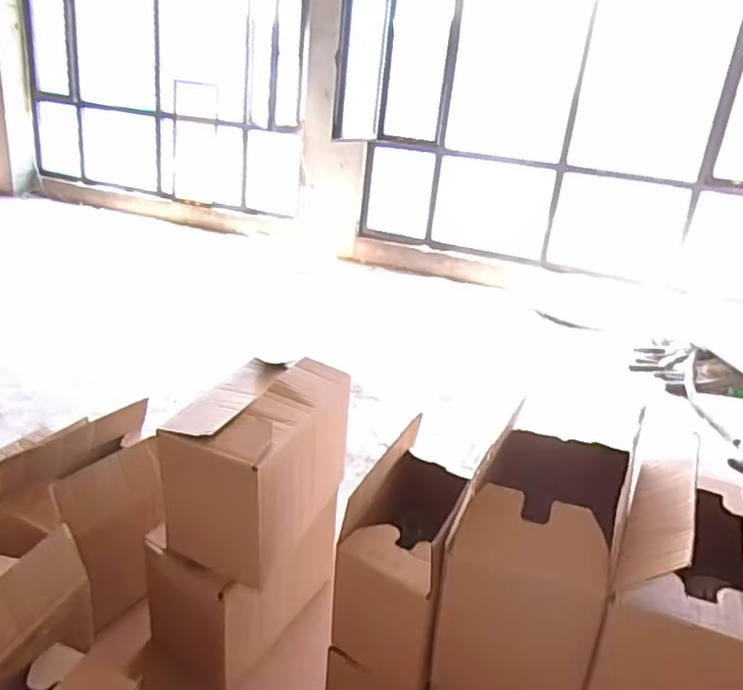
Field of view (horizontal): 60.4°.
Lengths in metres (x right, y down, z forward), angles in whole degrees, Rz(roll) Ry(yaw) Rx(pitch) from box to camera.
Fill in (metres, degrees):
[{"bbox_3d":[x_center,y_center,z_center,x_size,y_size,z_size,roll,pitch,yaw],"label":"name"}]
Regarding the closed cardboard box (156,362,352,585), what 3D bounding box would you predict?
[{"bbox_3d":[-0.134,0.133,0.762,0.135,0.173,0.222,14,23,19],"label":"closed cardboard box"}]

